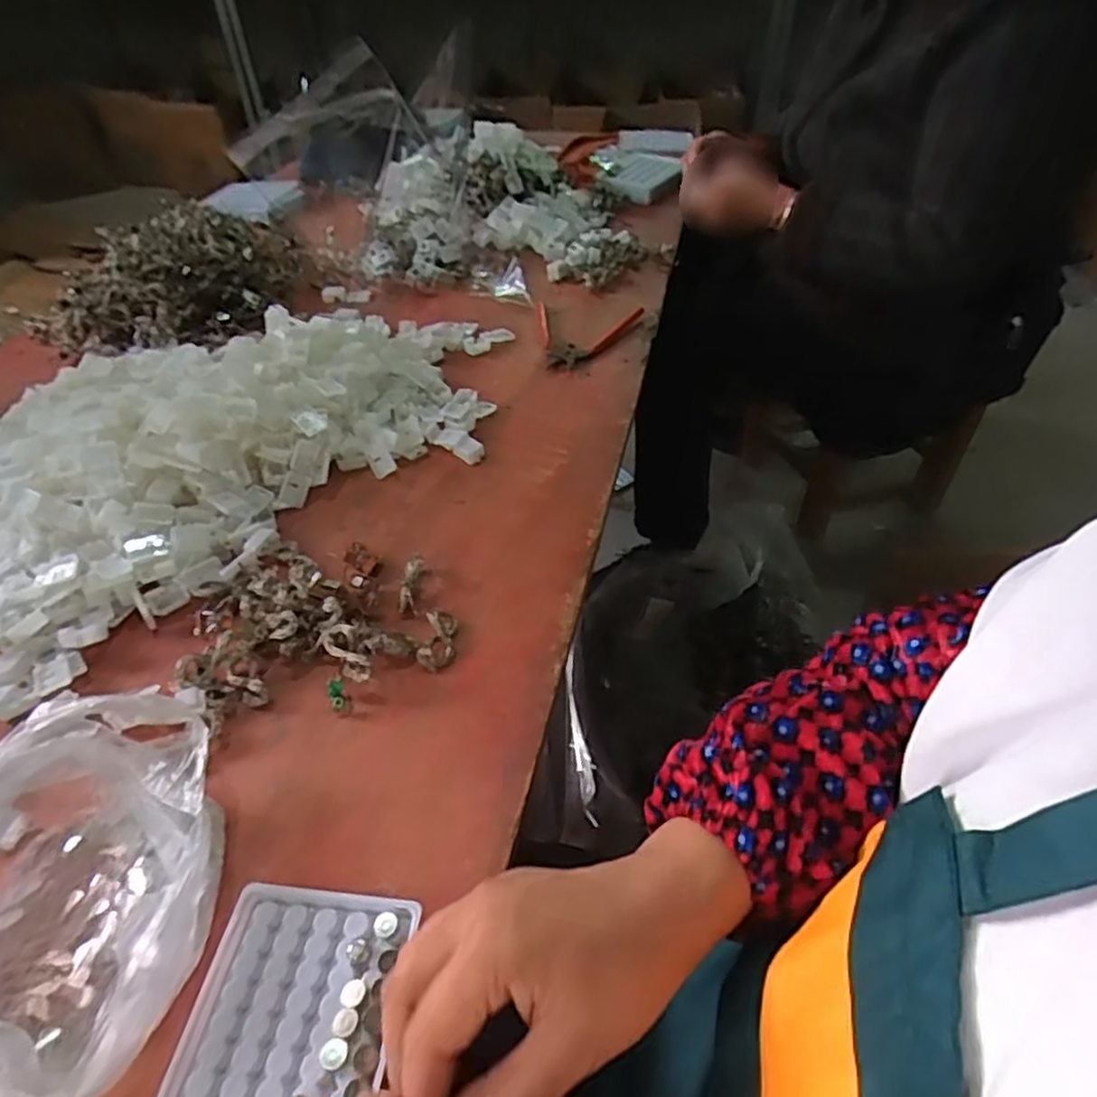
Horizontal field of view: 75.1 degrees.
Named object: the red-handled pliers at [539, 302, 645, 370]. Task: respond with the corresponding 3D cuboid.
[{"bbox_3d":[0.033,-0.224,0.750,0.112,0.012,0.119,8,47,12],"label":"red-handled pliers"}]

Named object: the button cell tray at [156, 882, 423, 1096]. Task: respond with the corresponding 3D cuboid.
[{"bbox_3d":[-0.119,0.219,0.317,0.093,0.011,0.126,2,46,7],"label":"button cell tray"}]

